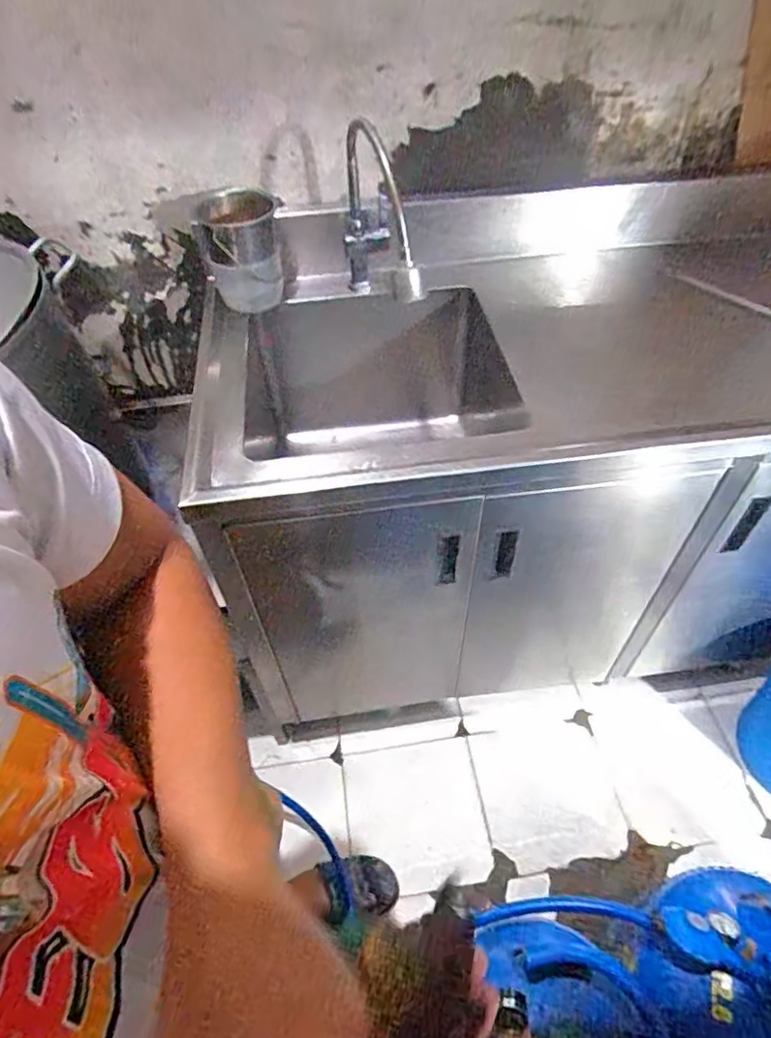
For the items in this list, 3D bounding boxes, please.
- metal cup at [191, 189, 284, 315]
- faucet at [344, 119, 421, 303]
[{"bbox_3d":[-0.248,-0.470,1.018,0.125,0.173,0.136,-1,50,1],"label":"metal cup"},{"bbox_3d":[-0.015,-0.445,0.919,0.074,0.258,0.335,-9,50,-5],"label":"faucet"}]

